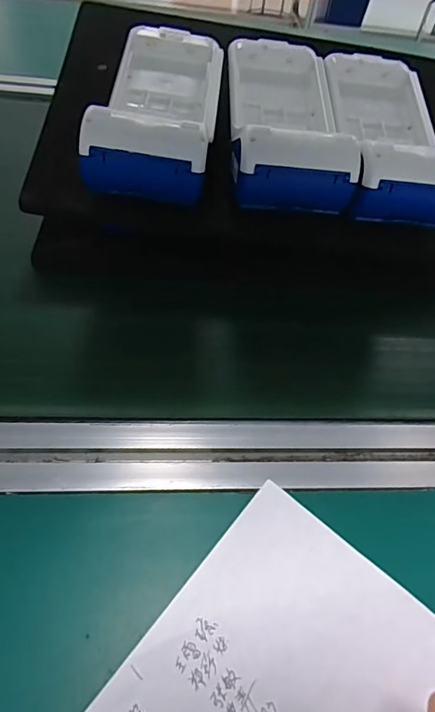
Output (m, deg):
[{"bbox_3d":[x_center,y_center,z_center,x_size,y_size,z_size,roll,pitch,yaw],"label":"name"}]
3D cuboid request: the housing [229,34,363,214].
[{"bbox_3d":[0.050,-0.179,0.343,0.083,0.046,0.194,4,52,-5],"label":"housing"}]

